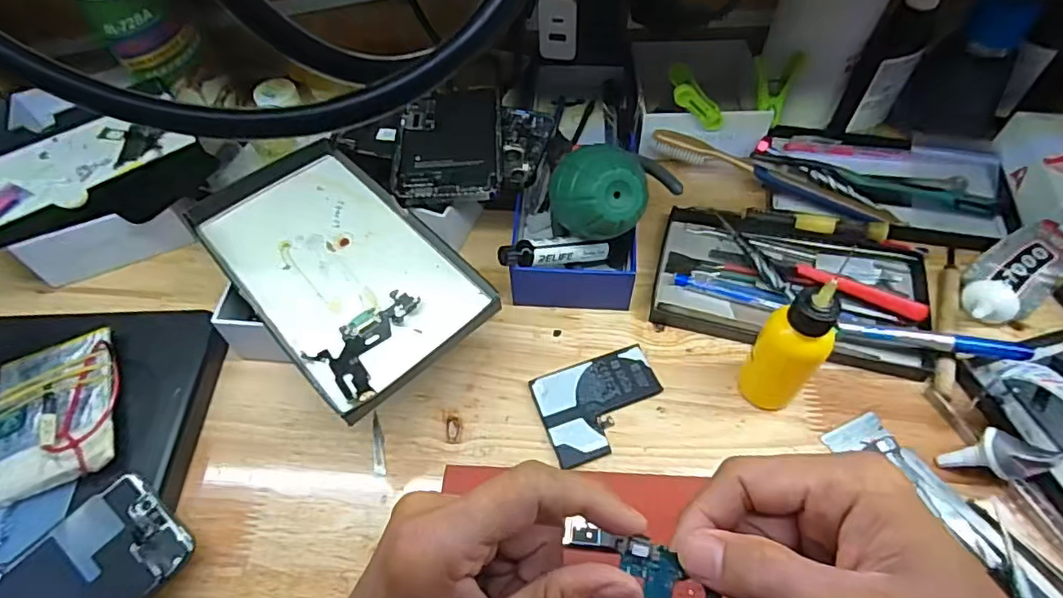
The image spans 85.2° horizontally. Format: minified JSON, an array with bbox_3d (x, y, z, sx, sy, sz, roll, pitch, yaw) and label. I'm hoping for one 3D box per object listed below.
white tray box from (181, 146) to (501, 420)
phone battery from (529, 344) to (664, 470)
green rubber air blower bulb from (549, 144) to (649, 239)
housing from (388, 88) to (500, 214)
[{"bbox_3d":[-0.123,-0.024,0.365,0.108,0.016,0.202,-38,63,-22],"label":"white tray box"},{"bbox_3d":[0.044,0.064,0.358,0.077,0.007,0.059,-20,56,-10],"label":"phone battery"},{"bbox_3d":[0.041,-0.064,0.363,0.057,0.048,0.050,1,56,3],"label":"green rubber air blower bulb"},{"bbox_3d":[-0.060,-0.114,0.425,0.074,0.012,0.117,-2,56,1],"label":"housing"}]

